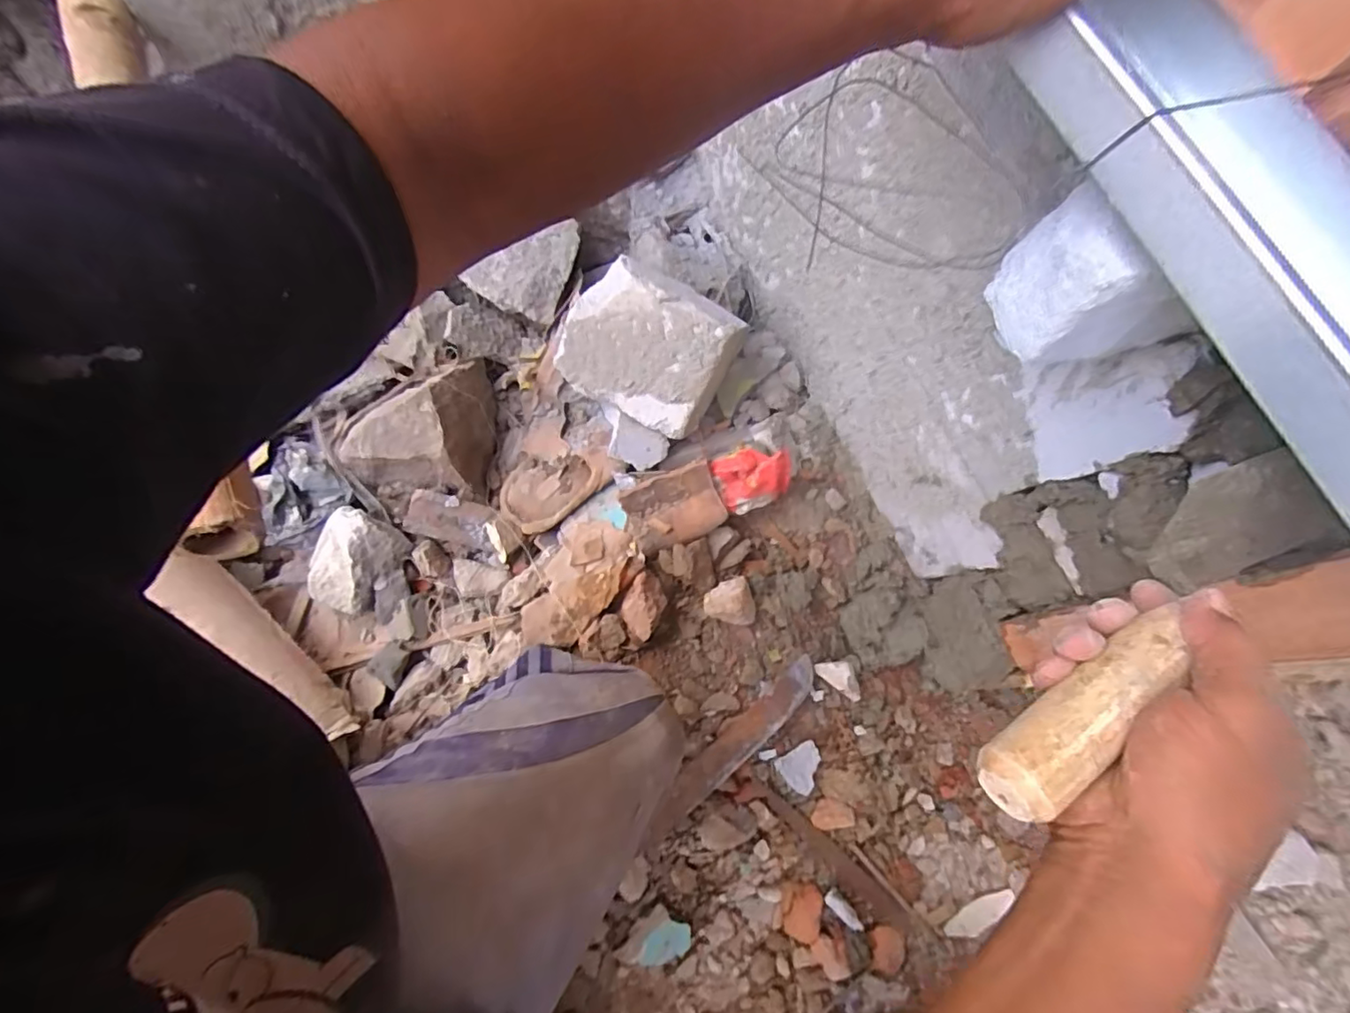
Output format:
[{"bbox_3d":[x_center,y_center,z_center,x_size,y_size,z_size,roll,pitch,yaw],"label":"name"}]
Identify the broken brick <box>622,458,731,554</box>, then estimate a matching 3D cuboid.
[{"bbox_3d":[-0.001,0.004,0.728,0.115,0.047,0.087,-20,76,-11],"label":"broken brick"}]

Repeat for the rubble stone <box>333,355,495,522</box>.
[{"bbox_3d":[-0.313,-0.093,0.729,0.186,0.122,0.166,-17,75,-10],"label":"rubble stone"}]

